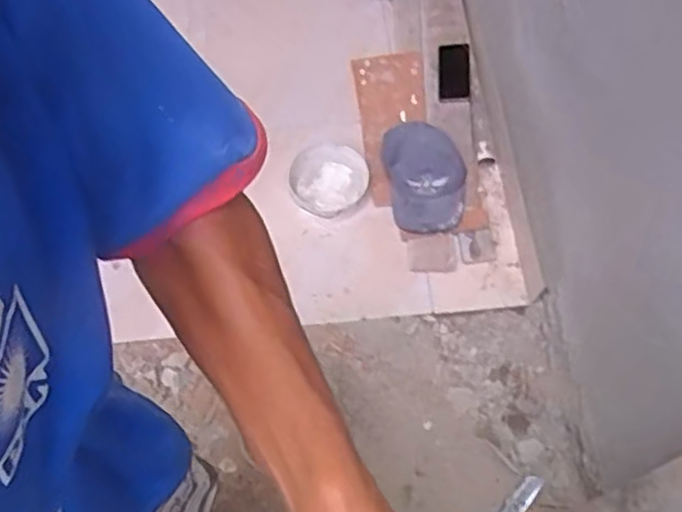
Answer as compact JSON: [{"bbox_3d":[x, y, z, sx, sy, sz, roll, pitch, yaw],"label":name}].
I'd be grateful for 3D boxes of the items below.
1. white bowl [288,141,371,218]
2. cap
[{"bbox_3d":[-0.029,-0.176,1.651,0.166,0.046,0.174,0,63,0],"label":"white bowl"},{"bbox_3d":[0.182,-0.176,1.606,0.184,0.156,0.232,3,63,1],"label":"cap"}]

